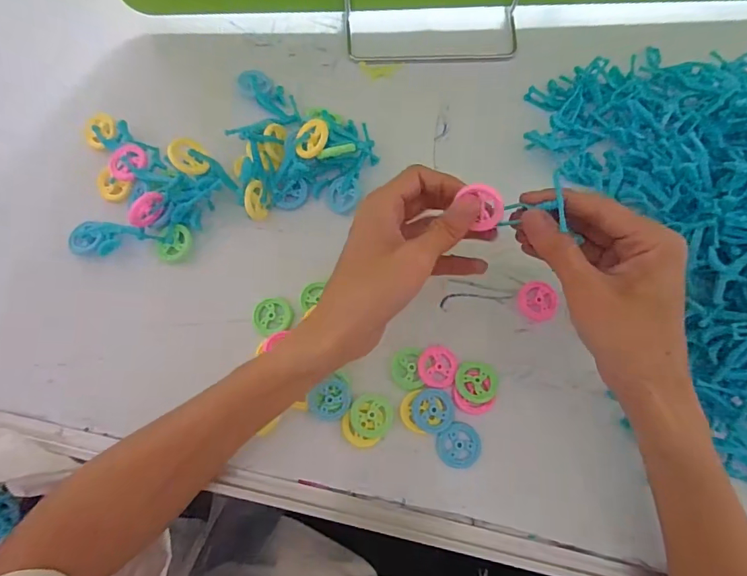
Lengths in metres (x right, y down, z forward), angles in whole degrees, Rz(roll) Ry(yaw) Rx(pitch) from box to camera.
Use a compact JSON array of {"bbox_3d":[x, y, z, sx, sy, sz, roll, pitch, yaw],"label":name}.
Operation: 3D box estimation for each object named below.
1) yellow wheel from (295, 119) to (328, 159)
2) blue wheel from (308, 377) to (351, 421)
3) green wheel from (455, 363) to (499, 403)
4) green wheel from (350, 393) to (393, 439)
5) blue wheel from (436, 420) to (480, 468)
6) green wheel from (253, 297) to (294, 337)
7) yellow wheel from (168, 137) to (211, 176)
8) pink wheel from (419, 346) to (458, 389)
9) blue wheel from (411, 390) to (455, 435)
[{"bbox_3d":[-0.045,-0.110,0.328,0.025,0.005,0.029,8,87,22],"label":"yellow wheel"},{"bbox_3d":[-0.030,0.078,0.311,0.028,0.008,0.028,-1,75,2],"label":"blue wheel"},{"bbox_3d":[0.073,0.067,0.316,0.030,0.004,0.027,9,75,5],"label":"green wheel"},{"bbox_3d":[-0.001,0.089,0.311,0.029,0.004,0.029,-1,75,2],"label":"green wheel"},{"bbox_3d":[0.060,0.110,0.310,0.031,0.005,0.029,-1,75,2],"label":"blue wheel"},{"bbox_3d":[-0.075,0.021,0.332,0.029,0.005,0.028,-1,75,2],"label":"green wheel"},{"bbox_3d":[-0.135,-0.096,0.326,0.027,0.004,0.026,-8,107,-27],"label":"yellow wheel"},{"bbox_3d":[0.046,0.056,0.319,0.028,0.004,0.030,-1,75,2],"label":"pink wheel"},{"bbox_3d":[0.041,0.085,0.312,0.029,0.004,0.028,-1,75,2],"label":"blue wheel"}]

